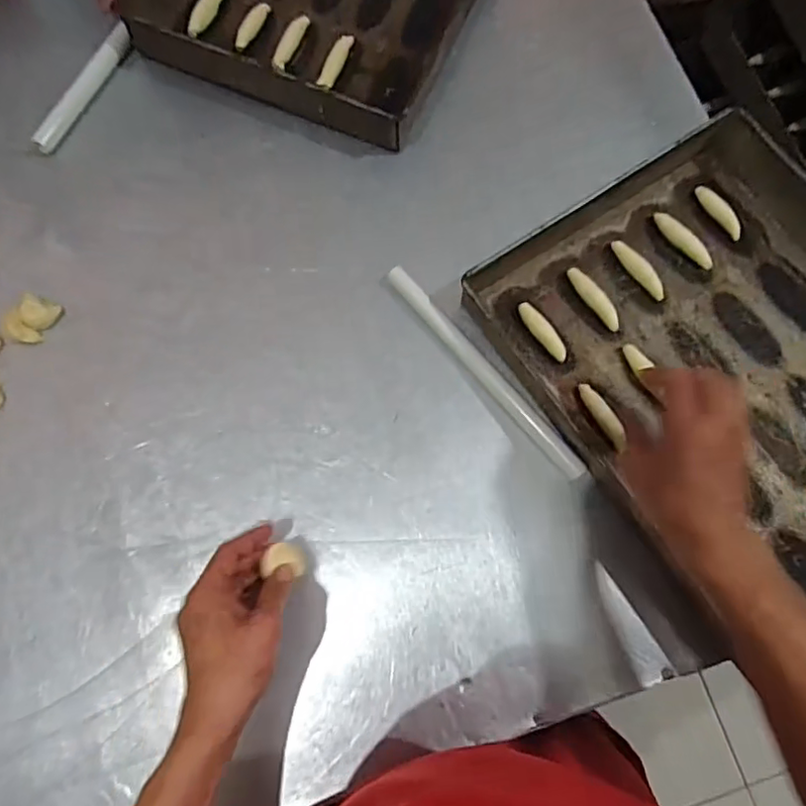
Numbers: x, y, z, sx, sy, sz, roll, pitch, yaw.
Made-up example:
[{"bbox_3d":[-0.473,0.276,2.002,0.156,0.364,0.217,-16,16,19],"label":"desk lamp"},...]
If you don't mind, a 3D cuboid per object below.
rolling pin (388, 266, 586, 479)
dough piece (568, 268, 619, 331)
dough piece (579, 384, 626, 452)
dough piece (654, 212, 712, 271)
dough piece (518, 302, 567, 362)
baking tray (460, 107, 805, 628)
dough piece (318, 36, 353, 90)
[{"bbox_3d":[0.079,-0.034,0.587,0.019,0.016,0.281,-39,79,-9],"label":"rolling pin"},{"bbox_3d":[0.201,-0.110,0.608,0.021,0.015,0.078,-31,77,-8],"label":"dough piece"},{"bbox_3d":[0.198,0.010,0.572,0.021,0.011,0.070,-24,77,-6],"label":"dough piece"},{"bbox_3d":[0.302,-0.176,0.623,0.019,0.014,0.080,-37,78,-9],"label":"dough piece"},{"bbox_3d":[0.145,-0.074,0.598,0.018,0.014,0.072,-36,78,-9],"label":"dough piece"},{"bbox_3d":[0.352,-0.014,0.563,0.363,0.048,0.531,-33,78,-8],"label":"baking tray"},{"bbox_3d":[-0.080,-0.407,0.691,0.022,0.011,0.078,19,76,5],"label":"dough piece"}]

